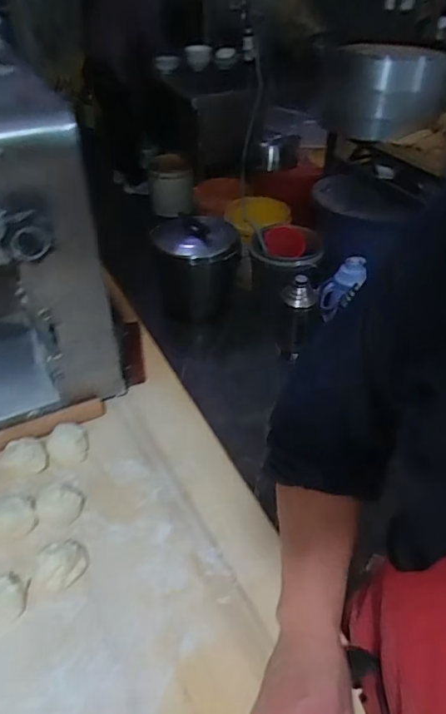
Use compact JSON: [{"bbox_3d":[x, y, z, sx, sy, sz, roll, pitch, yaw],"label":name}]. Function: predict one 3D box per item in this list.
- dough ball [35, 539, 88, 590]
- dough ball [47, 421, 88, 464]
[{"bbox_3d":[-0.181,0.226,0.541,0.054,0.035,0.051,1,39,-1],"label":"dough ball"},{"bbox_3d":[-0.212,0.117,0.664,0.053,0.024,0.052,1,39,-1],"label":"dough ball"}]

